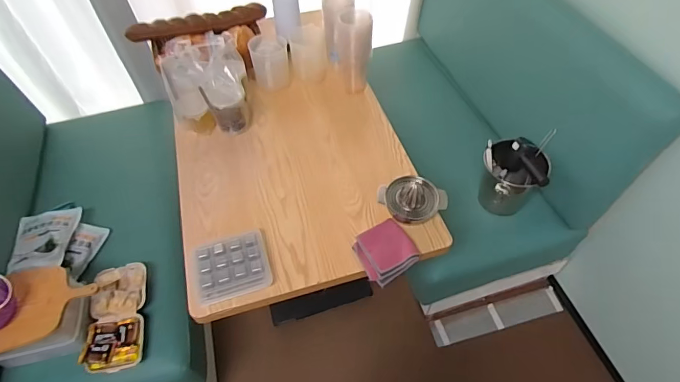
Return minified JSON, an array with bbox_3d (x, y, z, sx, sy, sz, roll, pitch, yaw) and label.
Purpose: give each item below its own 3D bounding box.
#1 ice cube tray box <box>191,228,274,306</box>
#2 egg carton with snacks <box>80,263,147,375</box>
[{"bbox_3d":[-0.248,0.168,0.920,0.166,0.028,0.154,-16,55,-10],"label":"ice cube tray box"},{"bbox_3d":[-0.660,0.368,1.193,0.176,0.072,0.311,-5,54,-2],"label":"egg carton with snacks"}]

